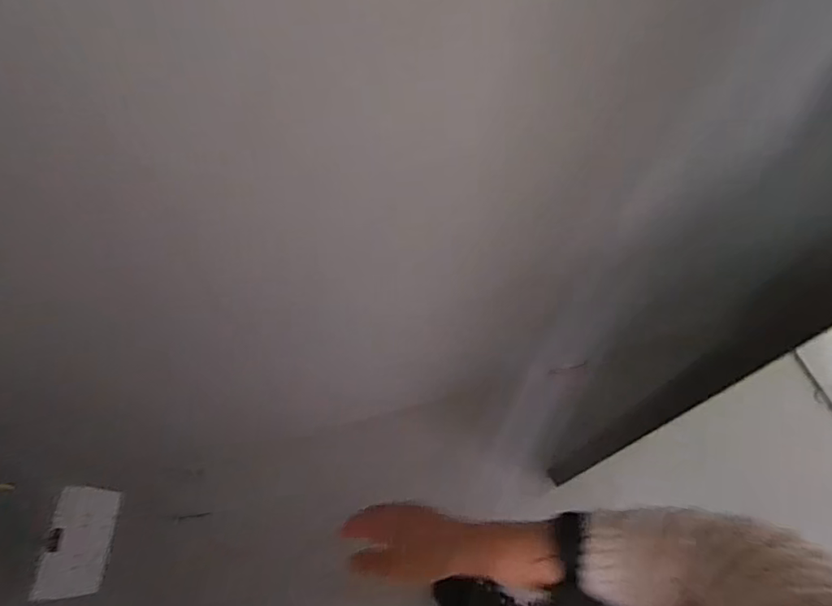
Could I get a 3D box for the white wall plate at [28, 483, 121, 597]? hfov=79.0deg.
[{"bbox_3d":[-0.399,0.286,0.605,0.005,0.095,0.121,3,73,16],"label":"white wall plate"}]

